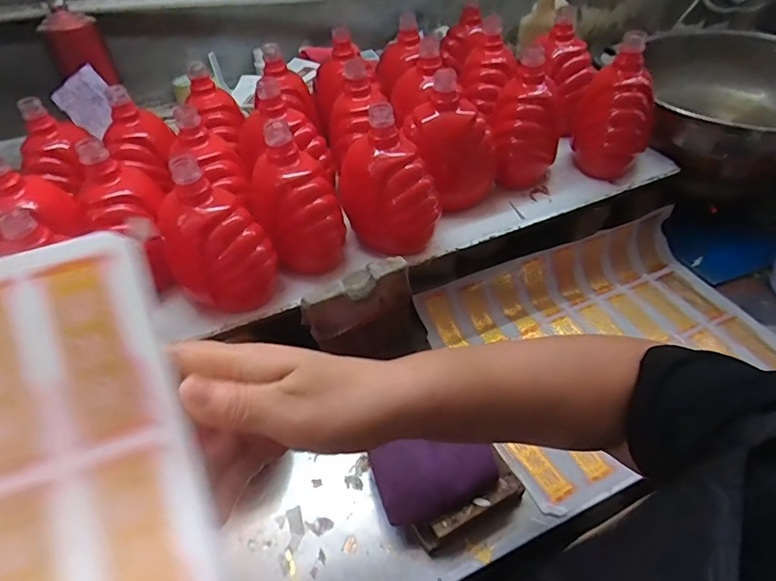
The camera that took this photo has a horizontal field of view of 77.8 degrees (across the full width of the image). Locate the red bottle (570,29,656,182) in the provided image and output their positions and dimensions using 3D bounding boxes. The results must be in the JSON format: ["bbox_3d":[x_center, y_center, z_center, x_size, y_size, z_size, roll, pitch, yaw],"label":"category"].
[{"bbox_3d":[0.293,-0.231,0.617,0.099,0.150,0.090,22,53,19],"label":"red bottle"}]

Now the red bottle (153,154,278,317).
[{"bbox_3d":[-0.186,-0.062,0.506,0.099,0.151,0.110,-31,55,-24],"label":"red bottle"}]

